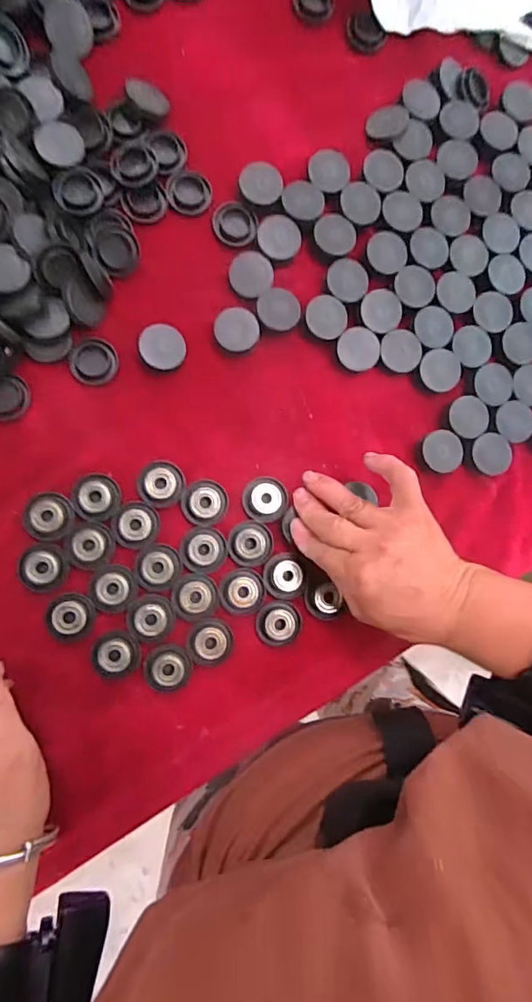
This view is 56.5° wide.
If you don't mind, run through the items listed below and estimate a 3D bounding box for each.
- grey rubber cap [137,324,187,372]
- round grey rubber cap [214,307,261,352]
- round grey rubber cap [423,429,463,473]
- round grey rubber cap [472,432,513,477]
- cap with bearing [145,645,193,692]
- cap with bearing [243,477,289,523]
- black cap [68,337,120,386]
[{"bbox_3d":[-0.074,-0.109,0.353,0.032,0.013,0.030,0,87,-8],"label":"grey rubber cap"},{"bbox_3d":[-0.021,-0.126,0.363,0.032,0.005,0.031,-4,87,-8],"label":"round grey rubber cap"},{"bbox_3d":[0.135,-0.037,0.377,0.033,0.006,0.032,0,87,-8],"label":"round grey rubber cap"},{"bbox_3d":[0.175,-0.036,0.381,0.033,0.004,0.032,0,87,-8],"label":"round grey rubber cap"},{"bbox_3d":[-0.068,0.118,0.345,0.032,0.006,0.032,0,87,-8],"label":"cap with bearing"},{"bbox_3d":[0.000,-0.001,0.363,0.032,0.005,0.032,-3,87,-8],"label":"cap with bearing"},{"bbox_3d":[-0.123,-0.099,0.354,0.033,0.004,0.032,0,87,-8],"label":"black cap"}]

